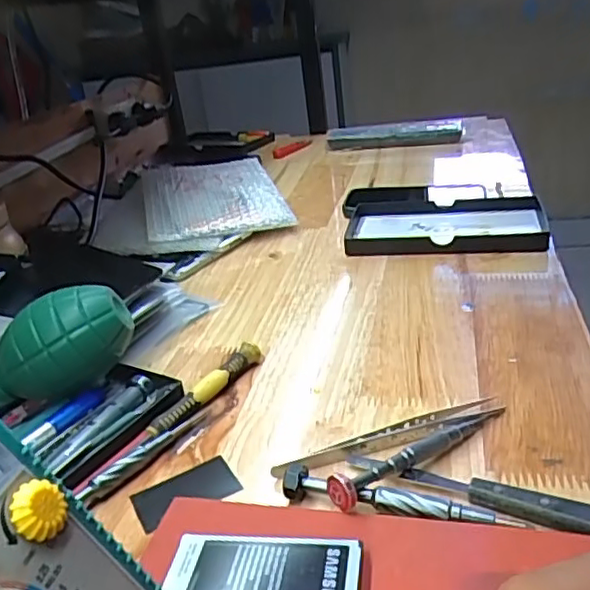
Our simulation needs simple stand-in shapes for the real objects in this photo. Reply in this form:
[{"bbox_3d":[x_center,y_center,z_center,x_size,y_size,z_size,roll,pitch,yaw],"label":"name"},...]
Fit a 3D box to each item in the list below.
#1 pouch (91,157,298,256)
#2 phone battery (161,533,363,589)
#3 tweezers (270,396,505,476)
[{"bbox_3d":[-0.117,-0.100,0.700,0.198,0.036,0.251,-11,26,-12],"label":"pouch"},{"bbox_3d":[-0.014,0.117,0.251,0.079,0.007,0.051,1,26,13],"label":"phone battery"},{"bbox_3d":[0.052,0.075,0.337,0.132,0.008,0.013,-12,26,-14],"label":"tweezers"}]

